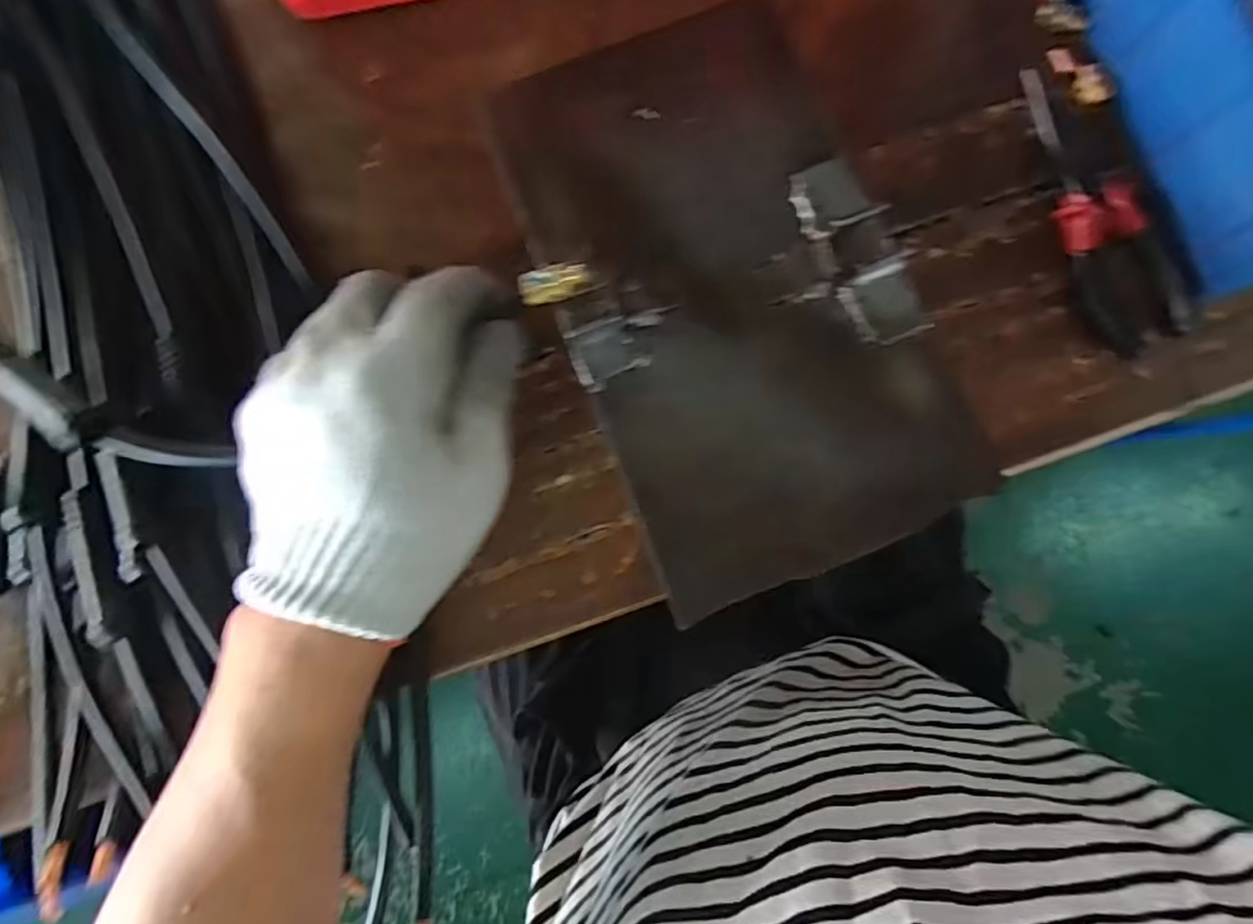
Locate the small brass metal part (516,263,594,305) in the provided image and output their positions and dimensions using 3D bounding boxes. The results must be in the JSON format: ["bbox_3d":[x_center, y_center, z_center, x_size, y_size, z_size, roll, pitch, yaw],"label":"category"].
[{"bbox_3d":[-0.028,-0.072,0.264,0.030,0.011,0.011,-7,84,0],"label":"small brass metal part"}]

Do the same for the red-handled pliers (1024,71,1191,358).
[{"bbox_3d":[0.257,-0.138,0.348,0.048,0.017,0.154,-18,84,-1],"label":"red-handled pliers"}]

